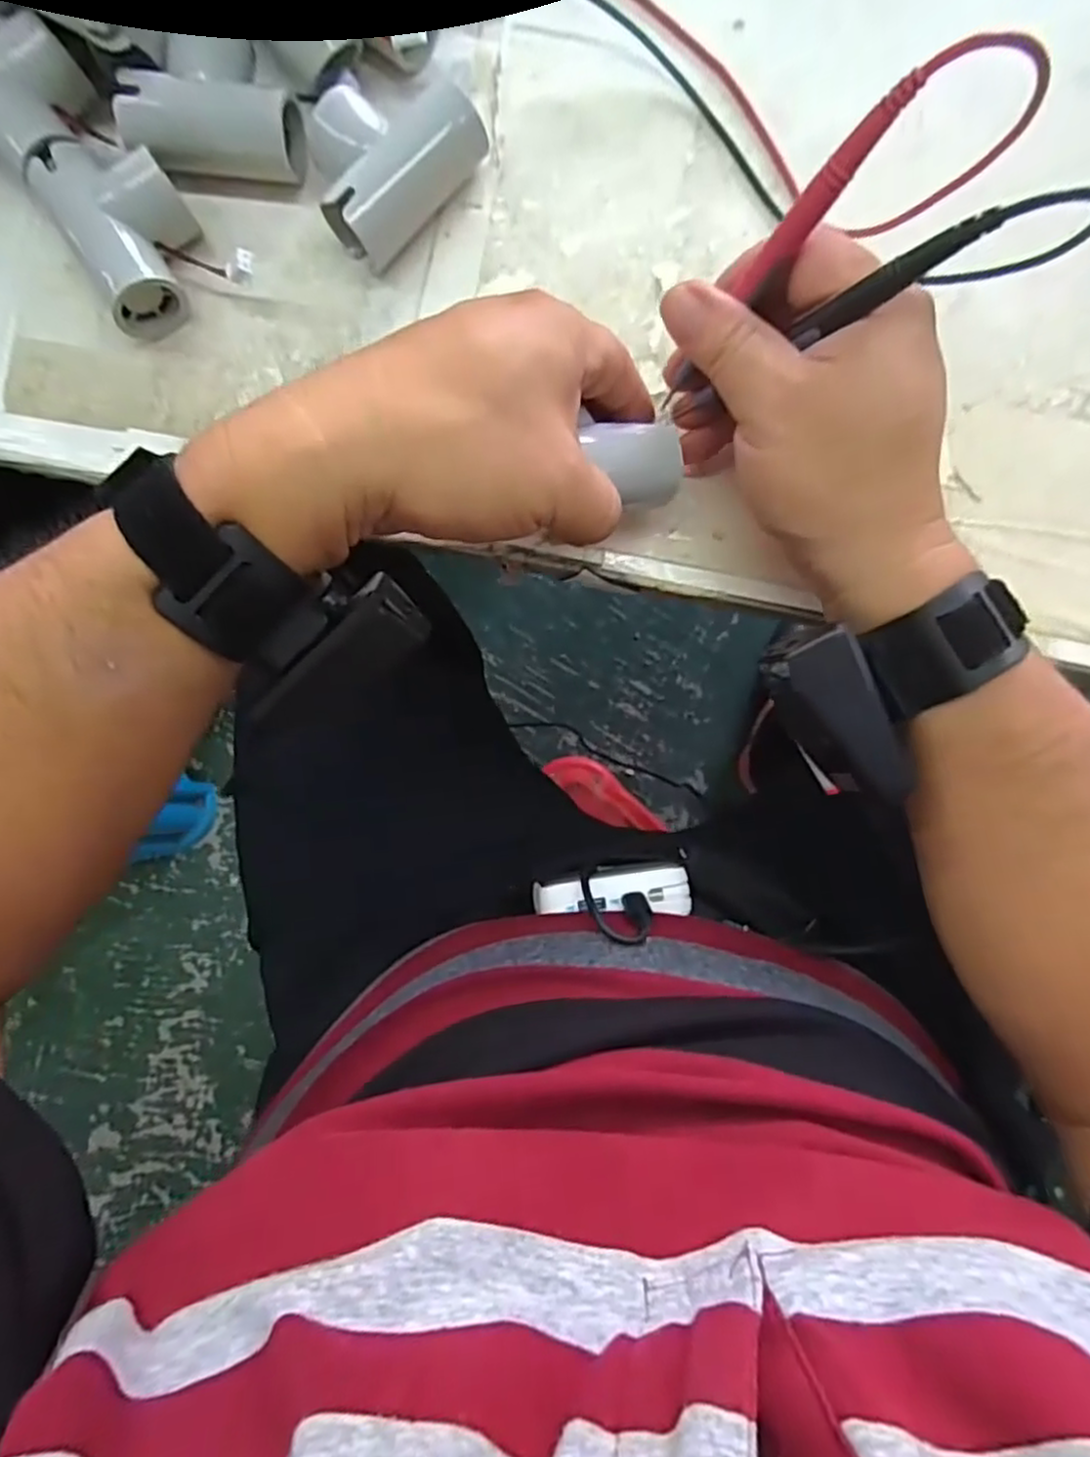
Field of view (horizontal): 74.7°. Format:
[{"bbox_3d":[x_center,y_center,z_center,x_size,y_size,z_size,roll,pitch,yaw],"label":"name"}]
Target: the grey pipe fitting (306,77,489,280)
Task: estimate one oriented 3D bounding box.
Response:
[{"bbox_3d":[-0.069,-0.250,0.316,0.075,0.033,0.055,-42,87,0],"label":"grey pipe fitting"}]

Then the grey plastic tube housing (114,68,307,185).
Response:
[{"bbox_3d":[-0.147,-0.268,0.320,0.072,0.034,0.031,4,87,2],"label":"grey plastic tube housing"}]

